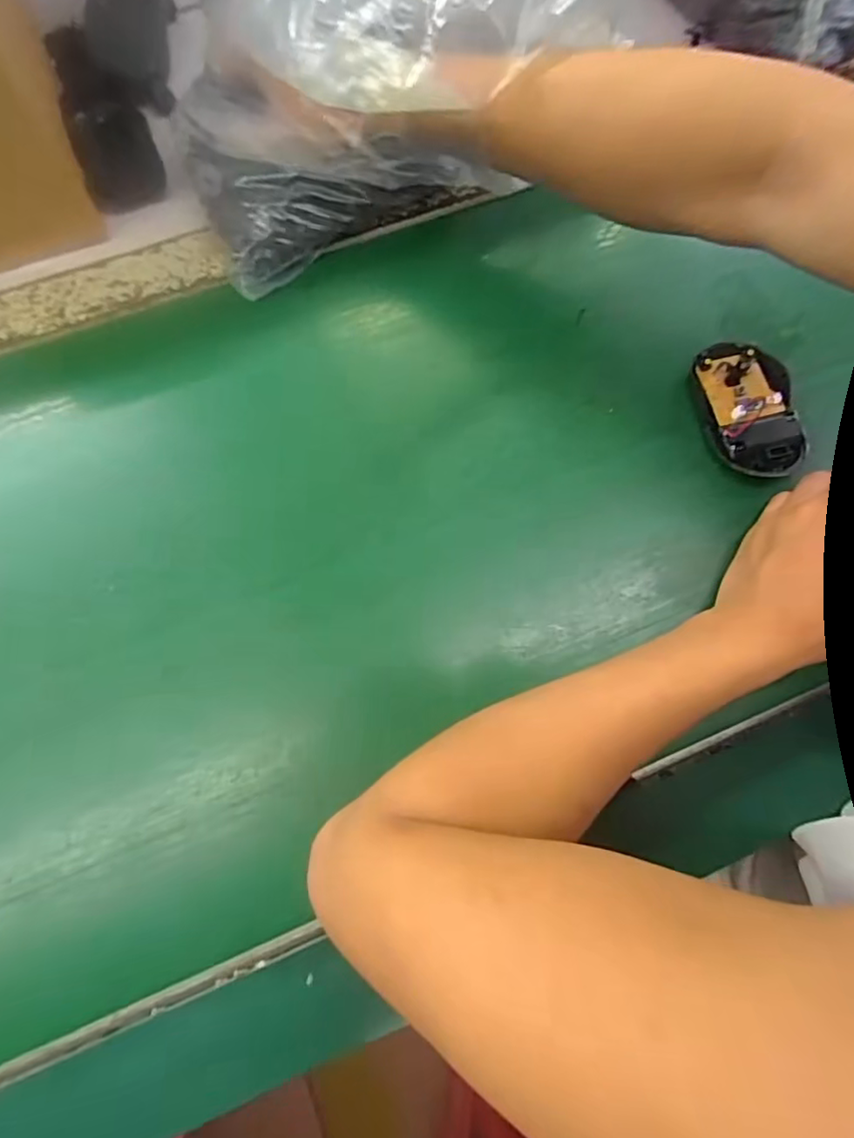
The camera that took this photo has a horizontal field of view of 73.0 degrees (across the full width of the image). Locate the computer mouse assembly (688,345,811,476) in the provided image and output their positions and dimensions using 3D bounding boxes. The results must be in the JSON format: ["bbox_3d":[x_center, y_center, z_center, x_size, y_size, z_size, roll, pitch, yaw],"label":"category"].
[{"bbox_3d":[0.208,-0.103,0.374,0.058,0.020,0.093,-5,73,-2],"label":"computer mouse assembly"}]

